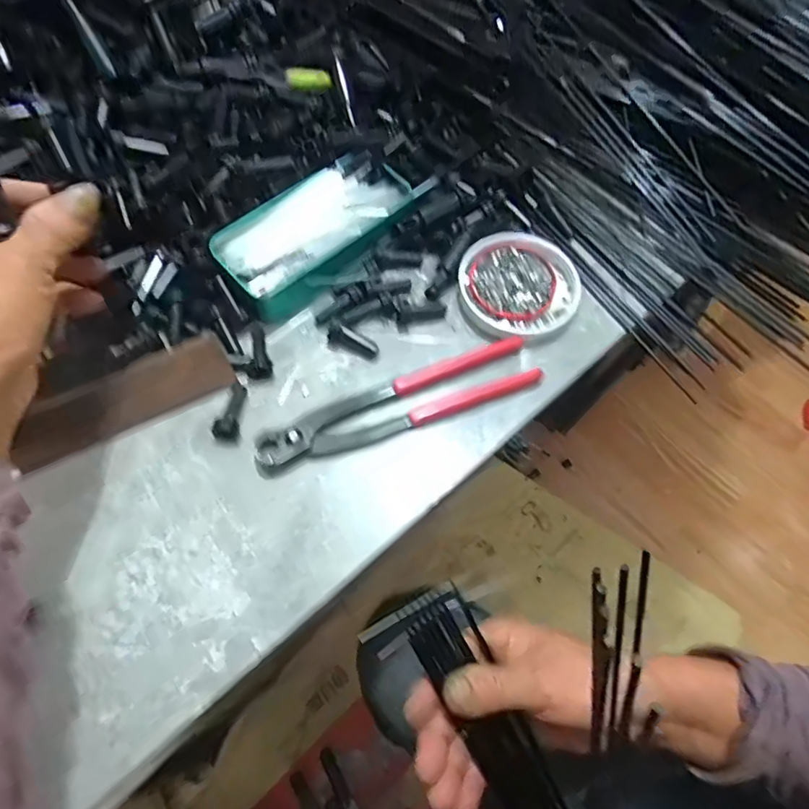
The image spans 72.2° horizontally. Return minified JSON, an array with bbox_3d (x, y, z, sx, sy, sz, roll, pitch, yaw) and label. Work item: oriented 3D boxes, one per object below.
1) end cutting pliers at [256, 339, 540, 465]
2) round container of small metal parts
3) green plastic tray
[{"bbox_3d":[-0.003,-0.003,0.377,0.196,0.014,0.041,-20,67,-11],"label":"end cutting pliers"},{"bbox_3d":[0.084,-0.092,0.418,0.089,0.014,0.092,1,64,-2],"label":"round container of small metal parts"},{"bbox_3d":[-0.063,-0.131,0.416,0.147,0.029,0.074,-37,71,-18],"label":"green plastic tray"}]

